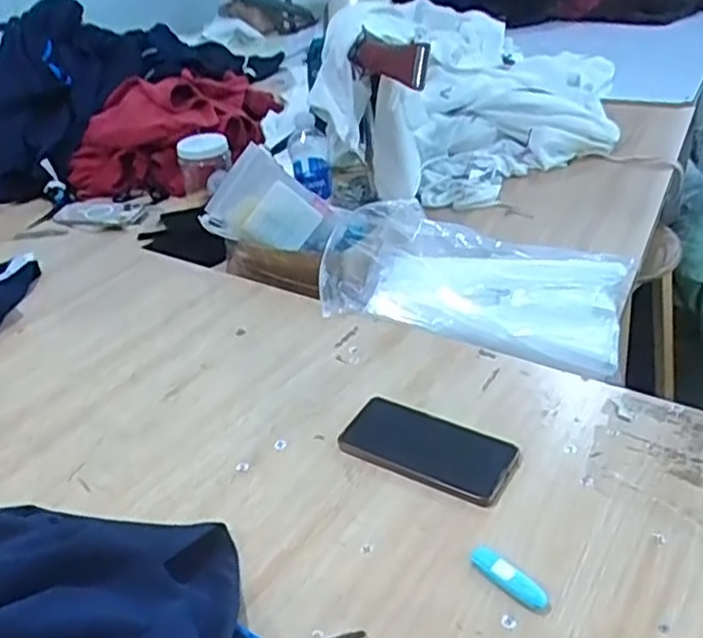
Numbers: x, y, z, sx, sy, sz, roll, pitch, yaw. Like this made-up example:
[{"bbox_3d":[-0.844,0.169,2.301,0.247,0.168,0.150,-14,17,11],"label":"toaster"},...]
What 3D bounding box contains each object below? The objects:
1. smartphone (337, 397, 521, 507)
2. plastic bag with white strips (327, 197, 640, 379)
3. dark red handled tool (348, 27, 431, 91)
[{"bbox_3d":[0.077,0.128,0.695,0.167,0.013,0.081,17,40,30],"label":"smartphone"},{"bbox_3d":[0.158,-0.061,0.928,0.389,0.064,0.231,8,36,20],"label":"plastic bag with white strips"},{"bbox_3d":[0.044,-0.336,0.905,0.041,0.051,0.128,-25,40,-28],"label":"dark red handled tool"}]

